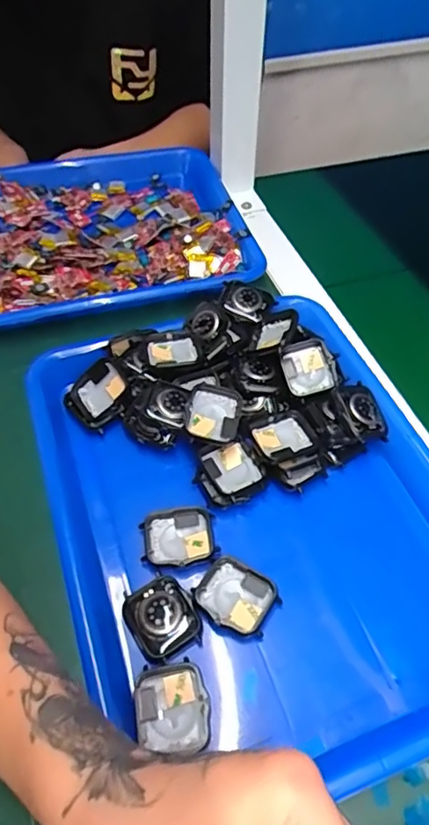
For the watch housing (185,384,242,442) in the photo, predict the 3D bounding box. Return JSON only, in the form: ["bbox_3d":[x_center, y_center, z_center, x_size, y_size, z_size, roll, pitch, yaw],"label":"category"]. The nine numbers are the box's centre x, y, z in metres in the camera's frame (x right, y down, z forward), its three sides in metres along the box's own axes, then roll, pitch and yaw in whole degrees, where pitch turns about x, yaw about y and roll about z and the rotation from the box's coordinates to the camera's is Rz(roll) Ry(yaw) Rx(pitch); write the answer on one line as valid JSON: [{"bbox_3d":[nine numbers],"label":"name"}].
[{"bbox_3d":[0.000,0.001,0.386,0.037,0.006,0.042,14,71,-7],"label":"watch housing"}]

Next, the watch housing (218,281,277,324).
[{"bbox_3d":[0.026,-0.092,0.455,0.042,0.017,0.035,13,53,11],"label":"watch housing"}]

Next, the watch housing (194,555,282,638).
[{"bbox_3d":[0.014,0.113,0.330,0.046,0.013,0.039,29,57,24],"label":"watch housing"}]

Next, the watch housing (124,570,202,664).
[{"bbox_3d":[-0.031,0.119,0.319,0.038,0.008,0.043,-27,54,-18],"label":"watch housing"}]

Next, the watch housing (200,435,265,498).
[{"bbox_3d":[0.014,0.039,0.373,0.034,0.016,0.038,-22,52,-15],"label":"watch housing"}]

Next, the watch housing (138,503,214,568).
[{"bbox_3d":[-0.023,0.082,0.352,0.045,0.015,0.037,-10,50,-6],"label":"watch housing"}]

